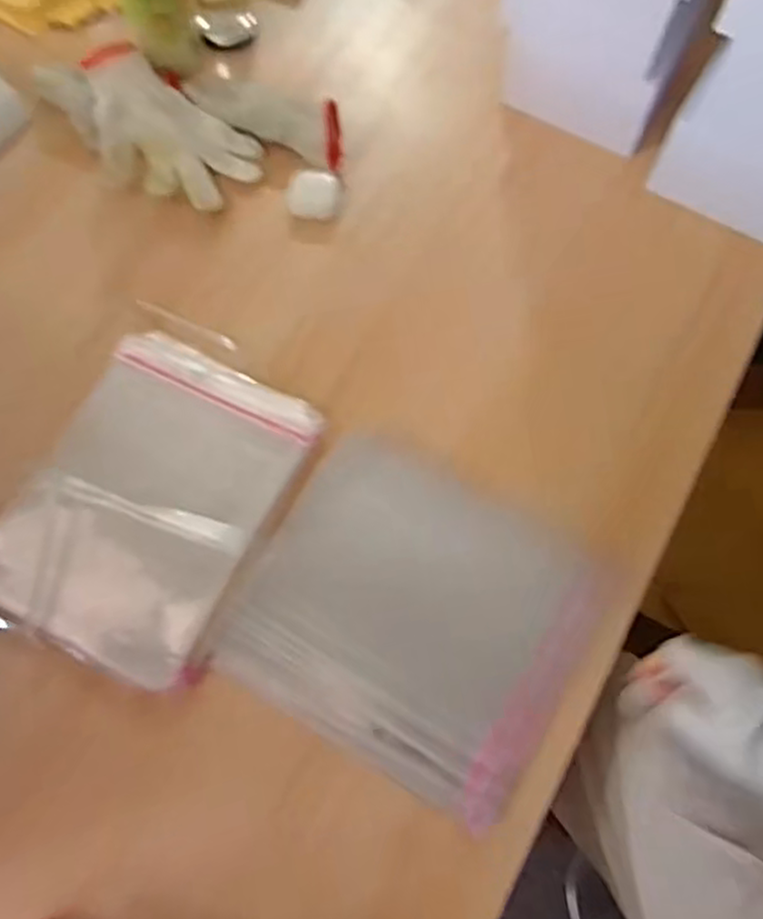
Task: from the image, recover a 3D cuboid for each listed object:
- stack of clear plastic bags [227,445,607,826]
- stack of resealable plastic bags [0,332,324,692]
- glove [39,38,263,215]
[{"bbox_3d":[0.025,0.122,0.578,0.253,0.035,0.224,28,71,10],"label":"stack of clear plastic bags"},{"bbox_3d":[-0.184,0.033,0.594,0.190,0.019,0.261,26,72,2],"label":"stack of resealable plastic bags"},{"bbox_3d":[-0.239,-0.339,0.725,0.225,0.051,0.127,36,73,13],"label":"glove"}]

